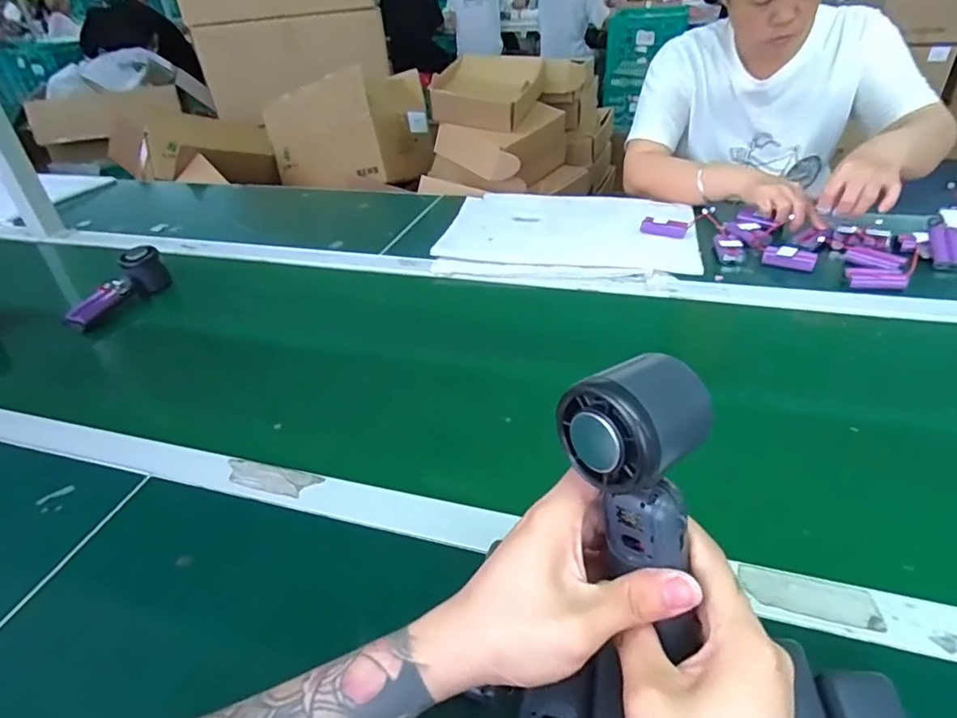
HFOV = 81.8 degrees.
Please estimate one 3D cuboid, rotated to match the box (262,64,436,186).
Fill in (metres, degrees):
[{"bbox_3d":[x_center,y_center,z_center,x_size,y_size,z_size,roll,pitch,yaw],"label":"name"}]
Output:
[{"bbox_3d":[-0.353,-0.628,1.501,0.457,0.263,0.246,16,41,26],"label":"box"}]

